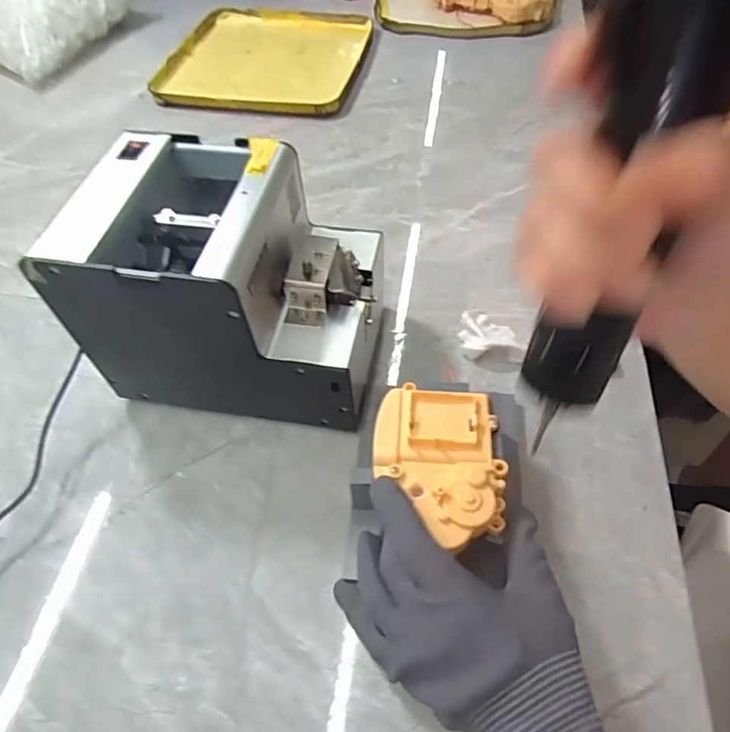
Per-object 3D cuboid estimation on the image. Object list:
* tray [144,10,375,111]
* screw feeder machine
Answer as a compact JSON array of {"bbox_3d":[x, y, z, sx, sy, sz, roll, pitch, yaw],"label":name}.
[{"bbox_3d":[-0.127,-0.407,0.687,0.242,0.017,0.250,8,56,8],"label":"tray"},{"bbox_3d":[-0.085,-0.052,0.365,0.174,0.147,0.123,7,56,7],"label":"screw feeder machine"}]

